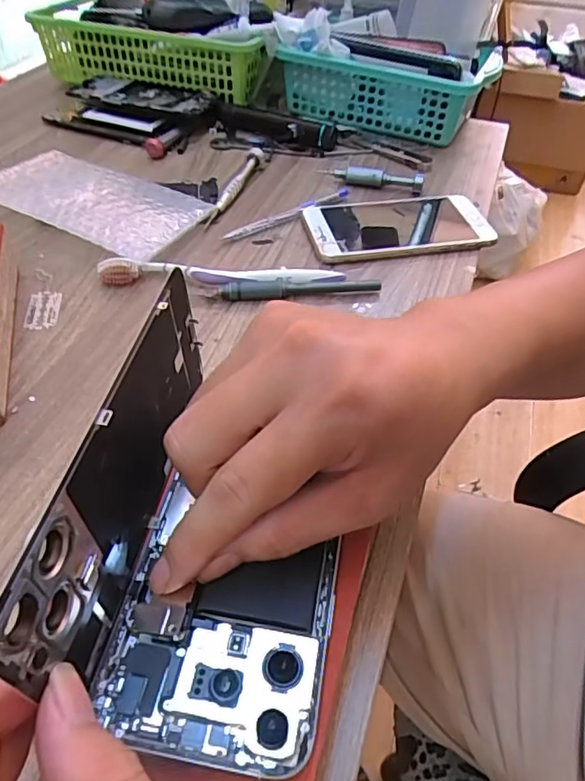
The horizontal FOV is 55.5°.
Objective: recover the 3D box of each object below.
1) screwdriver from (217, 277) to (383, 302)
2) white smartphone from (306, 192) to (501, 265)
[{"bbox_3d":[0.006,-0.074,0.408,0.119,0.012,0.013,-2,47,-4],"label":"screwdriver"},{"bbox_3d":[0.088,-0.141,0.475,0.150,0.010,0.084,-7,47,-8],"label":"white smartphone"}]

